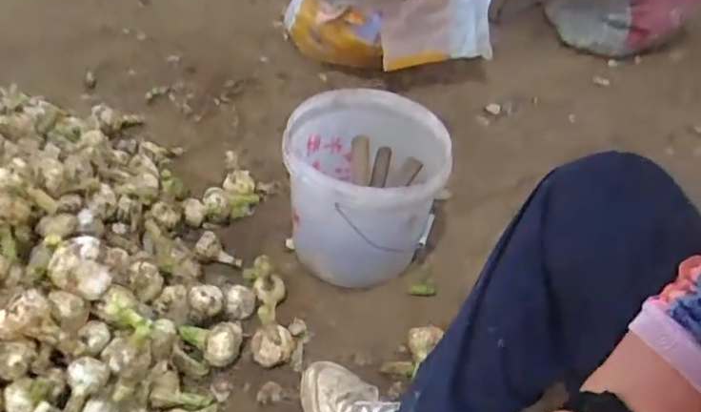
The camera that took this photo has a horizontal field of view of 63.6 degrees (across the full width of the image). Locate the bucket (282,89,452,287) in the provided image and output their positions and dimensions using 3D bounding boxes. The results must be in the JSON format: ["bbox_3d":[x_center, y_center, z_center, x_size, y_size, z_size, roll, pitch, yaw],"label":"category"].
[{"bbox_3d":[0.019,-0.017,0.908,0.235,0.236,0.238,2,45,-2],"label":"bucket"}]

